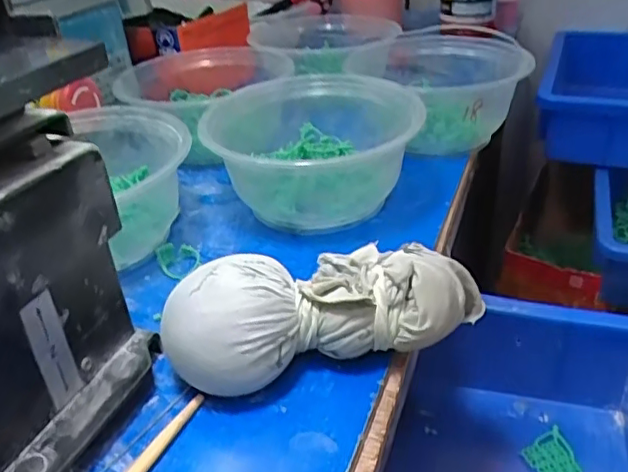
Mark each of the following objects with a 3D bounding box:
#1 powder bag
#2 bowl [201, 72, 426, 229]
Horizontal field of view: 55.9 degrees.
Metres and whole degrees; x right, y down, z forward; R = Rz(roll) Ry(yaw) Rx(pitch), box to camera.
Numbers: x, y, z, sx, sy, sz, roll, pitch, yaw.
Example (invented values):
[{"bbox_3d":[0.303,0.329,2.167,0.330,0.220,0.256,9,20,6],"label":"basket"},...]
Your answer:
[{"bbox_3d":[0.012,0.033,0.265,0.149,0.048,0.052,-10,32,-10],"label":"powder bag"},{"bbox_3d":[-0.005,-0.051,0.378,0.128,0.066,0.122,-3,32,2],"label":"bowl"}]

